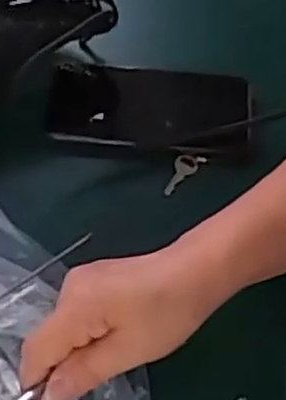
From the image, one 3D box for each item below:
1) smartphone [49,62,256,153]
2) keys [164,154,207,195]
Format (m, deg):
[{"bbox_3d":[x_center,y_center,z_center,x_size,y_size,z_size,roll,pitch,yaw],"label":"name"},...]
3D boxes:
[{"bbox_3d":[0.005,-0.074,0.564,0.155,0.008,0.066,5,75,0],"label":"smartphone"},{"bbox_3d":[0.029,-0.022,0.554,0.017,0.005,0.040,39,83,20],"label":"keys"}]

